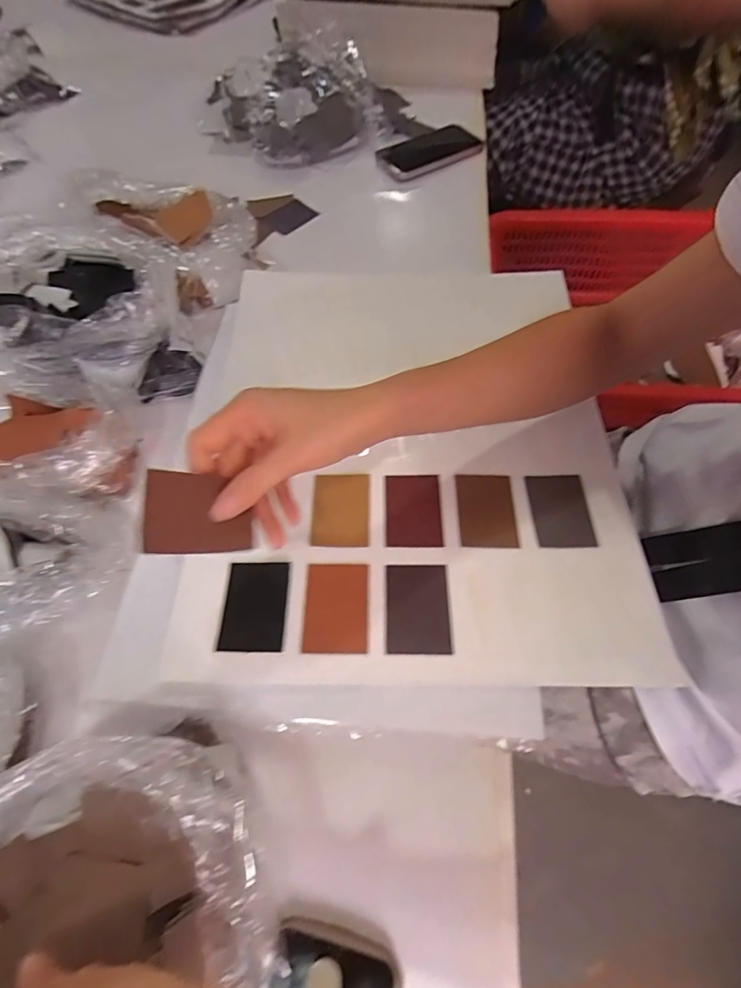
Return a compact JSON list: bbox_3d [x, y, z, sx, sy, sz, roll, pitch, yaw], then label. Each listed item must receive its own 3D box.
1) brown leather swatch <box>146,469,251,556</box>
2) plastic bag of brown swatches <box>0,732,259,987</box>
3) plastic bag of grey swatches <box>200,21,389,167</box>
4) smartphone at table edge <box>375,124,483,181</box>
[{"bbox_3d":[-0.101,0.012,0.279,0.061,0.004,0.047,3,88,-35],"label":"brown leather swatch"},{"bbox_3d":[-0.156,0.224,0.233,0.184,0.110,0.176,-8,64,-1],"label":"plastic bag of brown swatches"},{"bbox_3d":[-0.128,-0.588,0.700,0.265,0.081,0.210,-14,63,-8],"label":"plastic bag of grey swatches"},{"bbox_3d":[0.089,-0.508,0.693,0.148,0.013,0.078,-27,66,-15],"label":"smartphone at table edge"}]

